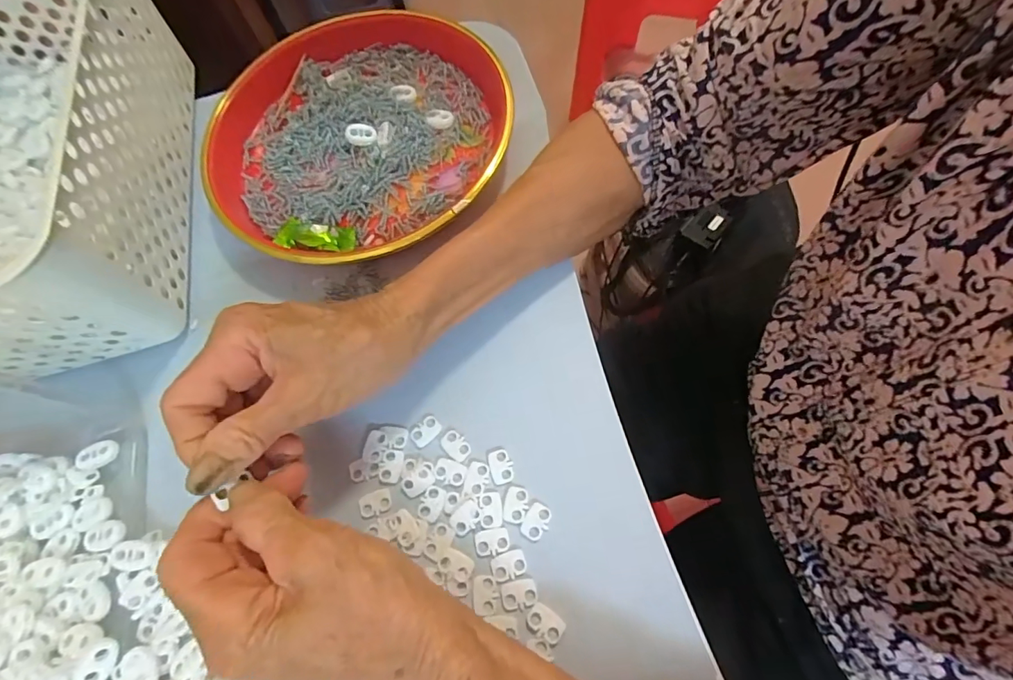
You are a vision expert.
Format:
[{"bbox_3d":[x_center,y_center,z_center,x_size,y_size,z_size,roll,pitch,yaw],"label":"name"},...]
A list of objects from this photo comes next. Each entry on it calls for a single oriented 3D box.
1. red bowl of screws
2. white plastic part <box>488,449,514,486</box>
[{"bbox_3d":[-0.110,-0.150,0.351,0.211,0.036,0.218,-1,68,2],"label":"red bowl of screws"},{"bbox_3d":[-0.003,0.069,0.265,0.012,0.004,0.019,-10,68,-2],"label":"white plastic part"}]

